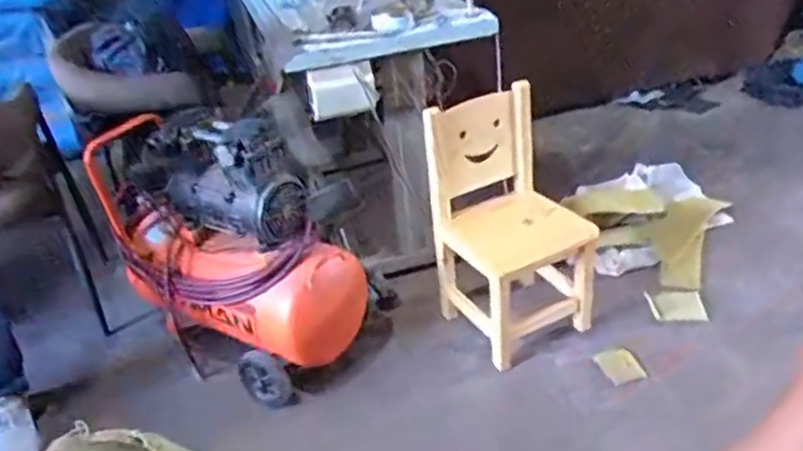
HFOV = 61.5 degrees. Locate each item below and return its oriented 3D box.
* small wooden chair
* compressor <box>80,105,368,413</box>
[{"bbox_3d":[0.282,-0.015,1.680,0.364,0.573,0.303,-23,35,-25],"label":"small wooden chair"},{"bbox_3d":[-0.469,0.007,1.782,0.444,0.639,0.707,-30,38,-33],"label":"compressor"}]

